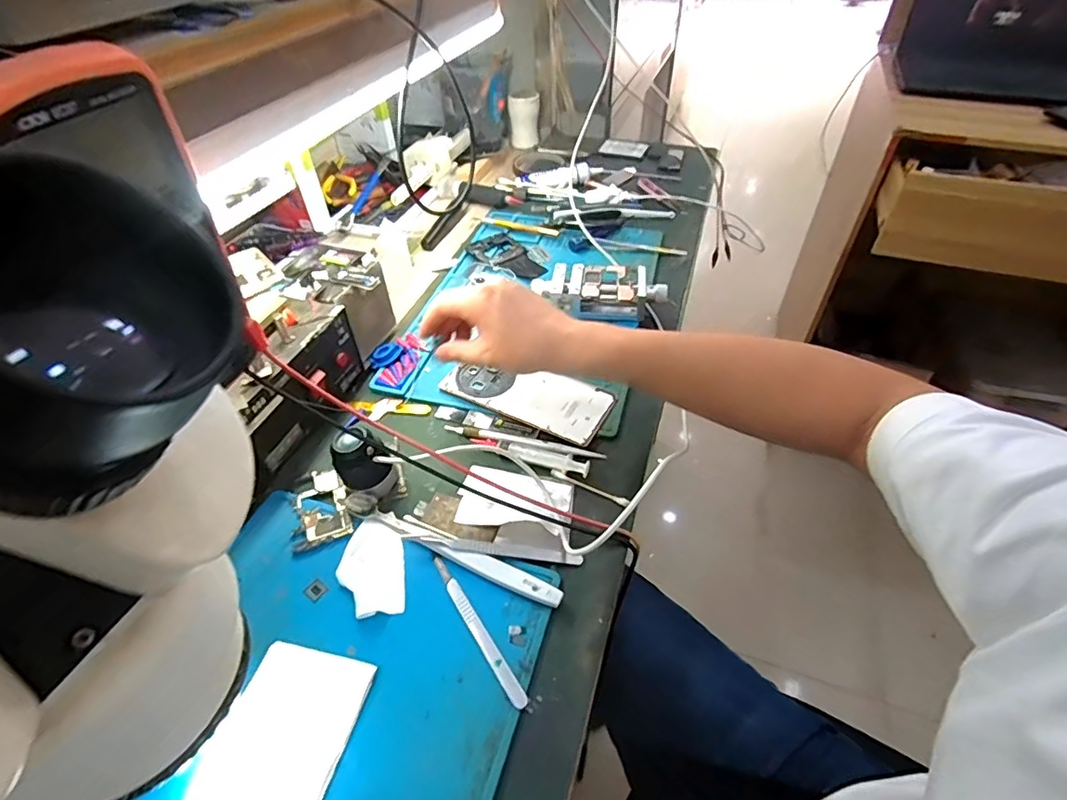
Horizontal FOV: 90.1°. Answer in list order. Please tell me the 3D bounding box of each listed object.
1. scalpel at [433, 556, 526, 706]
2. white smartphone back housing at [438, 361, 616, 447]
[{"bbox_3d":[-0.039,0.151,0.358,0.009,0.004,0.117,-26,52,-23],"label":"scalpel"},{"bbox_3d":[-0.005,-0.009,0.514,0.157,0.007,0.071,23,51,20],"label":"white smartphone back housing"}]

